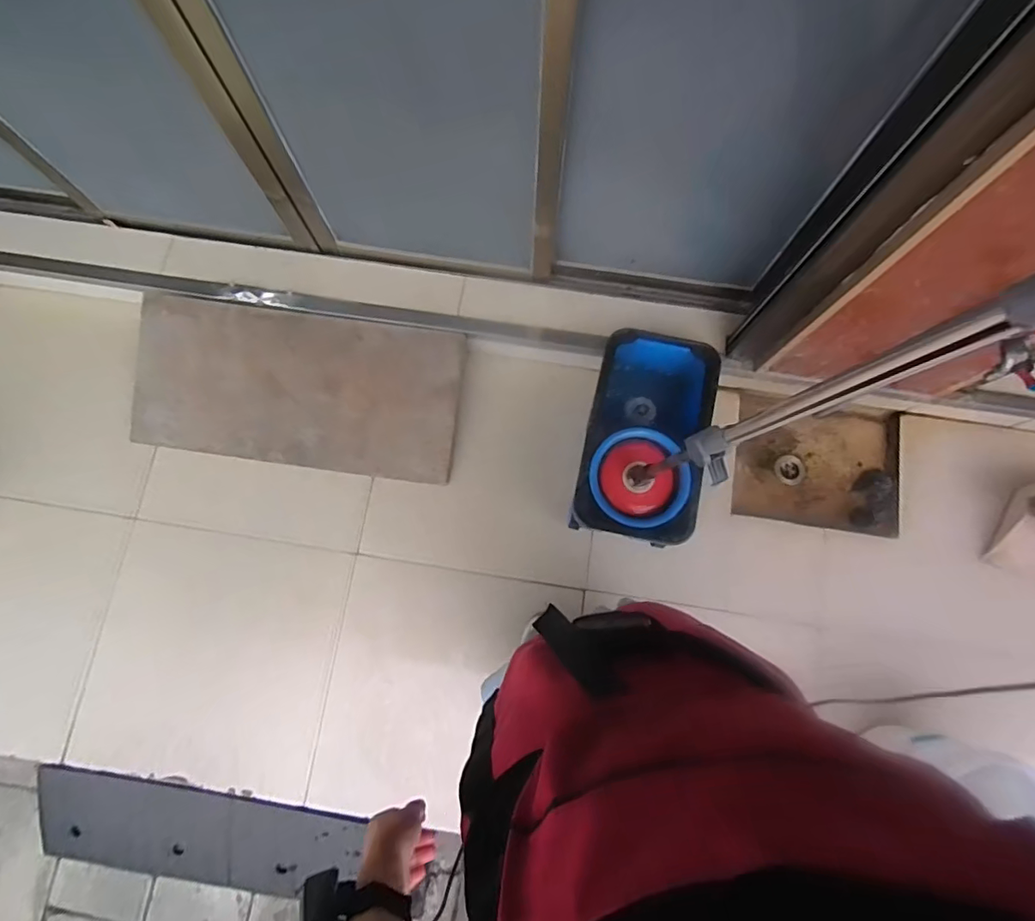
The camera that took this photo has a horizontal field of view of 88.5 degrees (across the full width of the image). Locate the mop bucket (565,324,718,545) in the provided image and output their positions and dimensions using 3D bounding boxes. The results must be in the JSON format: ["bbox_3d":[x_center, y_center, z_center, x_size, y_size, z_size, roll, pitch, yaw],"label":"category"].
[{"bbox_3d":[0.290,-0.048,1.250,0.253,0.213,0.458,13,79,2],"label":"mop bucket"}]

